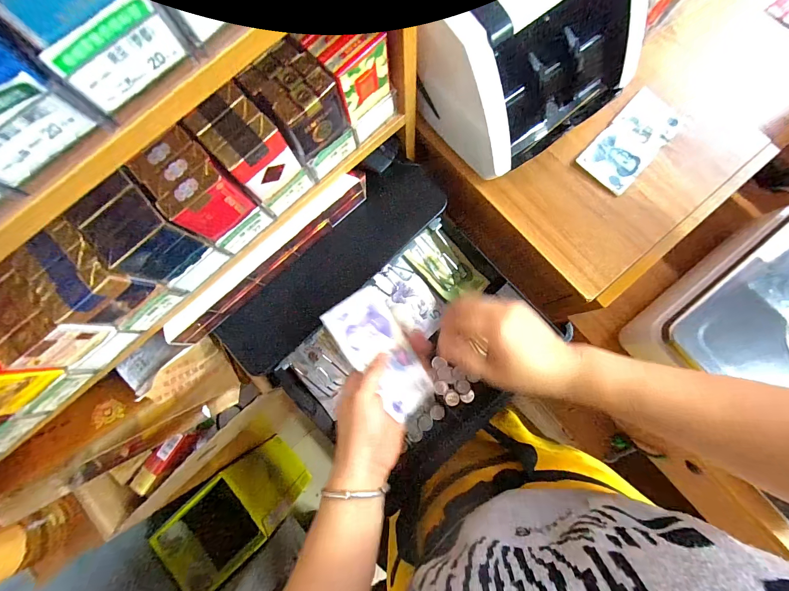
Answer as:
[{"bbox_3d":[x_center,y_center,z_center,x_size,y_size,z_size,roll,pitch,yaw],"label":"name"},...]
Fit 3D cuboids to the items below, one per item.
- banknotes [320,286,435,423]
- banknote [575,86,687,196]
[{"bbox_3d":[-0.011,0.060,0.353,0.064,0.023,0.134,-35,92,-3],"label":"banknotes"},{"bbox_3d":[0.303,-0.198,0.426,0.071,0.007,0.139,44,85,9],"label":"banknote"}]

